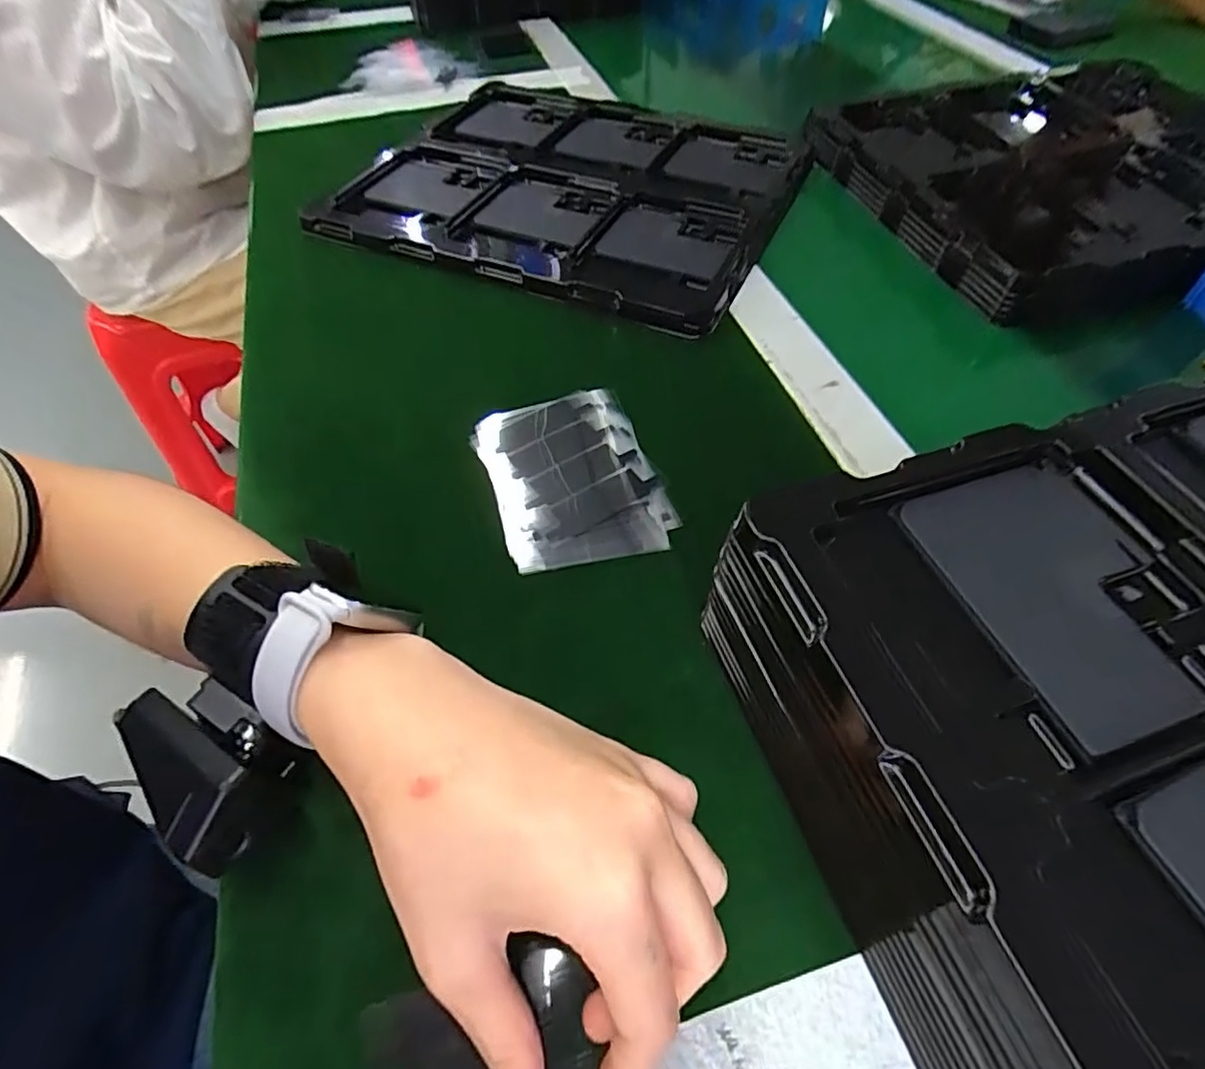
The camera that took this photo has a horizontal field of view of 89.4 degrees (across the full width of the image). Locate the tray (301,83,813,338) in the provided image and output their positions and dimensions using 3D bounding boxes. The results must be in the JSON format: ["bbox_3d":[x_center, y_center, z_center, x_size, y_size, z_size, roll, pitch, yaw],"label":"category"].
[{"bbox_3d":[-0.022,-0.284,0.490,0.318,0.024,0.286,20,57,14],"label":"tray"}]

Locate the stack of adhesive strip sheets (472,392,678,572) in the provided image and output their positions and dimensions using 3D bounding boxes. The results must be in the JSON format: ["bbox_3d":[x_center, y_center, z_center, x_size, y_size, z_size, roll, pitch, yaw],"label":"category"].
[{"bbox_3d":[-0.017,-0.032,0.321,0.084,0.009,0.111,-17,55,-10],"label":"stack of adhesive strip sheets"}]

